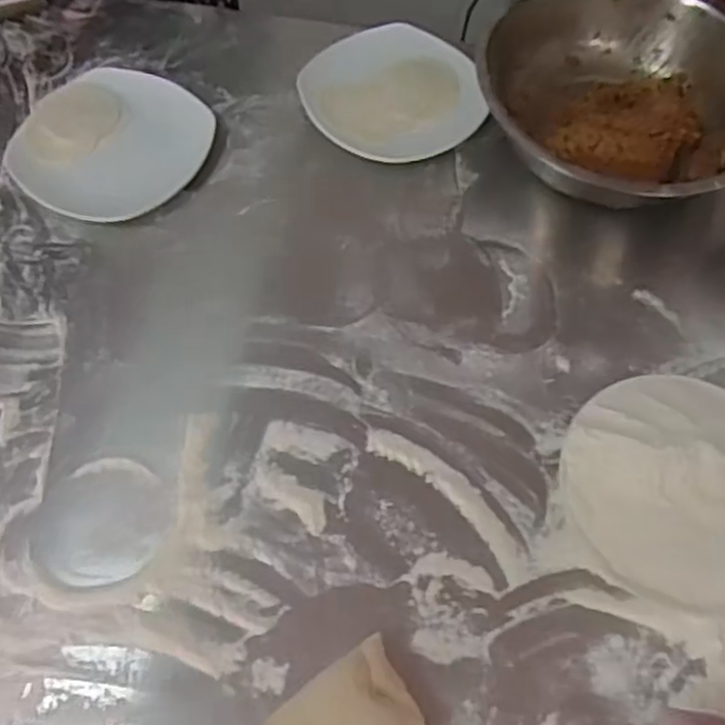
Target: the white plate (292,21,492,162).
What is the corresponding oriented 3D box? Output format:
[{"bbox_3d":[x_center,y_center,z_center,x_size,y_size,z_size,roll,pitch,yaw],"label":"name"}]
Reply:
[{"bbox_3d":[0.033,-0.282,0.758,0.174,0.027,0.163,0,62,0],"label":"white plate"}]

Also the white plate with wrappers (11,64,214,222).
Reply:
[{"bbox_3d":[-0.256,-0.224,0.731,0.194,0.023,0.177,0,62,0],"label":"white plate with wrappers"}]

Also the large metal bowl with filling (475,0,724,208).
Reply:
[{"bbox_3d":[0.259,-0.258,0.717,0.278,0.083,0.250,28,66,14],"label":"large metal bowl with filling"}]

